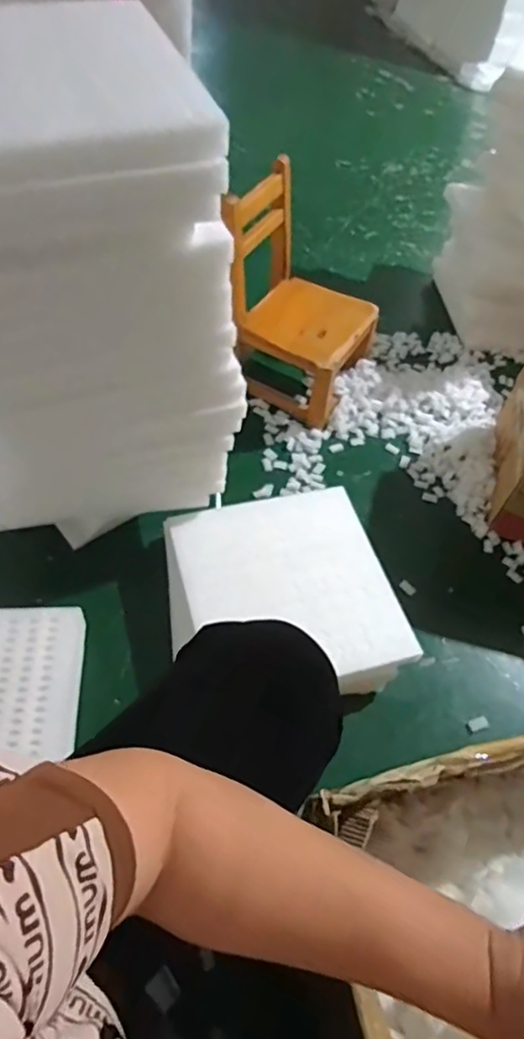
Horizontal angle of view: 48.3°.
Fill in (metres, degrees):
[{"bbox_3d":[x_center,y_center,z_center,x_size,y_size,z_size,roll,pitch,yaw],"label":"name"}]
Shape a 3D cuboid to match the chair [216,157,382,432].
[{"bbox_3d":[0.087,-0.446,1.211,0.252,0.396,0.231,27,55,18],"label":"chair"}]

